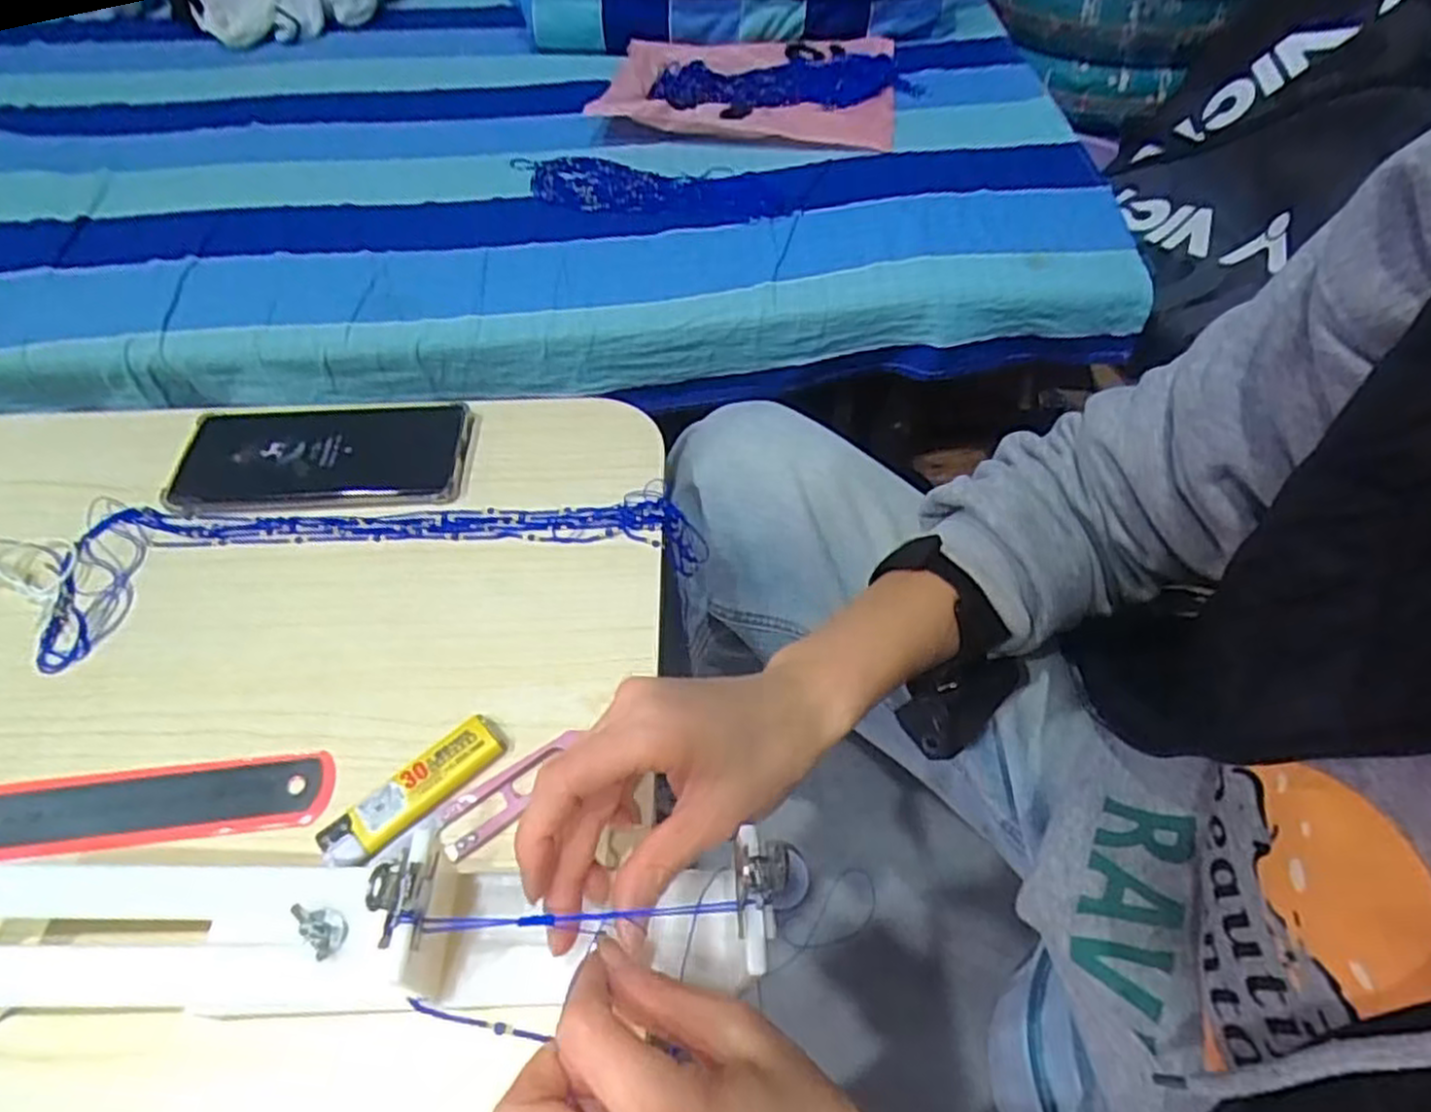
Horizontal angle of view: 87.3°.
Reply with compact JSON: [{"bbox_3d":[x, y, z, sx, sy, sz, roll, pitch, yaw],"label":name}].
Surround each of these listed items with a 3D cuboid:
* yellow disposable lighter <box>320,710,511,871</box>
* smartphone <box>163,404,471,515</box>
[{"bbox_3d":[-0.131,0.103,0.329,0.023,0.010,0.082,38,61,26],"label":"yellow disposable lighter"},{"bbox_3d":[-0.235,-0.060,0.453,0.164,0.016,0.077,-2,52,-1],"label":"smartphone"}]

